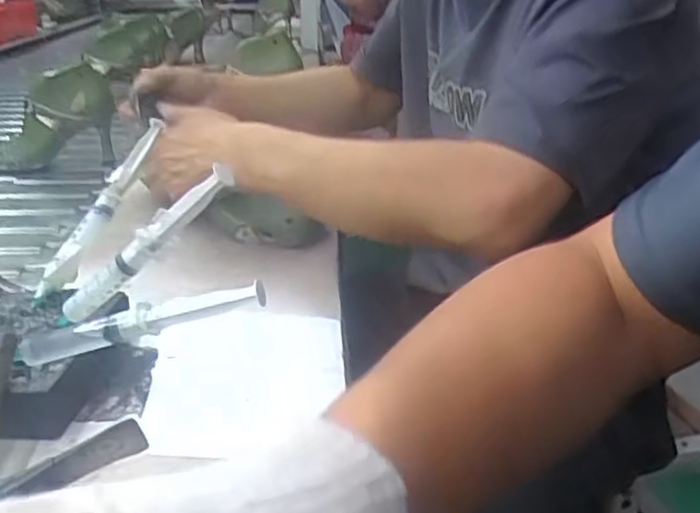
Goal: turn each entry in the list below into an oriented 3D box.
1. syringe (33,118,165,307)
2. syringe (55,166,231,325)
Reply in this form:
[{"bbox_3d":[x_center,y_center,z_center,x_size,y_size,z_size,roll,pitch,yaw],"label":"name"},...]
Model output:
[{"bbox_3d":[-0.184,-0.037,0.542,0.017,0.018,0.169,9,57,23],"label":"syringe"},{"bbox_3d":[-0.129,-0.002,0.439,0.149,0.018,0.016,-39,9,20],"label":"syringe"}]

